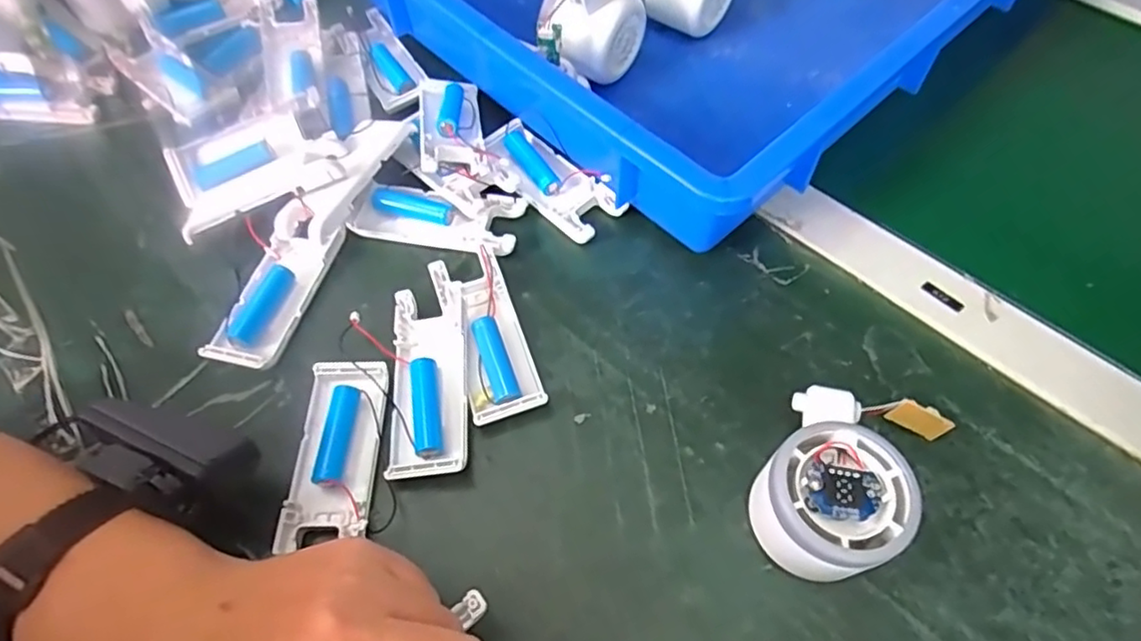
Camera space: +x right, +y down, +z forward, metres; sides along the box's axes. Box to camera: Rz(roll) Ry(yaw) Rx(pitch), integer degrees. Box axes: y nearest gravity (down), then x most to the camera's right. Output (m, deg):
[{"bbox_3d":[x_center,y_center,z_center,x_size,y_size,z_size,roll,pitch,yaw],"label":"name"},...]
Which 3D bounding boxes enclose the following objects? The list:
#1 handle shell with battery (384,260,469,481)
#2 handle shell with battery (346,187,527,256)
[{"bbox_3d":[-0.076,0.023,0.336,0.041,0.013,0.120,-5,61,-1],"label":"handle shell with battery"},{"bbox_3d":[-0.081,-0.064,0.384,0.099,0.018,0.039,6,61,5],"label":"handle shell with battery"}]

